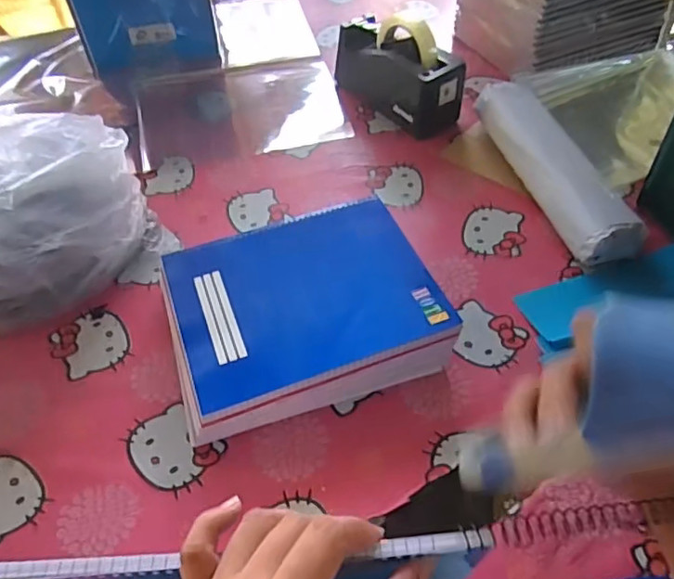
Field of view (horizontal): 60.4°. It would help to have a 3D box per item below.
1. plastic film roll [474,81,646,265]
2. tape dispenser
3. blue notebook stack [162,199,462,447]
[{"bbox_3d":[0.253,-0.149,0.704,0.082,0.070,0.299,-14,51,-9],"label":"plastic film roll"},{"bbox_3d":[0.083,-0.315,0.820,0.083,0.117,0.208,-34,57,-23],"label":"tape dispenser"},{"bbox_3d":[-0.039,0.020,0.589,0.262,0.060,0.223,-17,52,-11],"label":"blue notebook stack"}]

